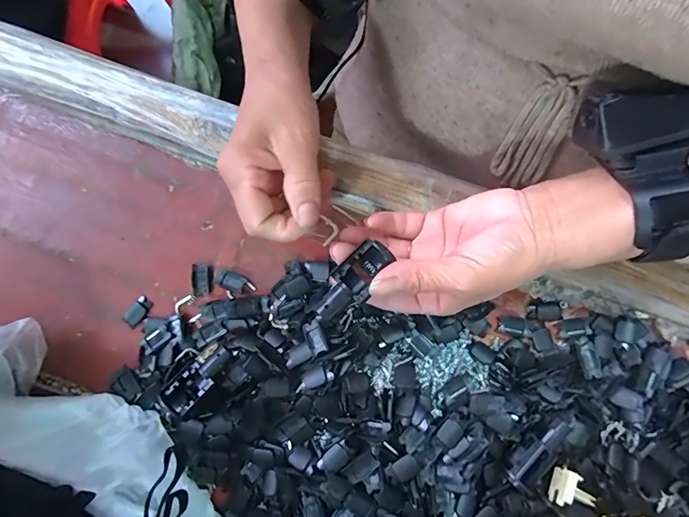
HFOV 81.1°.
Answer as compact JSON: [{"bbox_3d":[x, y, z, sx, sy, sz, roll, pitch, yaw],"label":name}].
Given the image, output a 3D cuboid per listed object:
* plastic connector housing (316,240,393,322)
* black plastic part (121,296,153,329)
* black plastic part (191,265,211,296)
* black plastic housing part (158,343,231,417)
[{"bbox_3d":[0.004,0.014,0.235,0.023,0.014,0.052,39,76,8],"label":"plastic connector housing"},{"bbox_3d":[-0.158,0.040,0.307,0.014,0.004,0.024,41,86,4],"label":"black plastic part"},{"bbox_3d":[-0.109,0.016,0.306,0.015,0.006,0.024,-8,84,-1],"label":"black plastic part"},{"bbox_3d":[-0.101,0.081,0.277,0.025,0.016,0.051,38,85,4],"label":"black plastic housing part"}]

